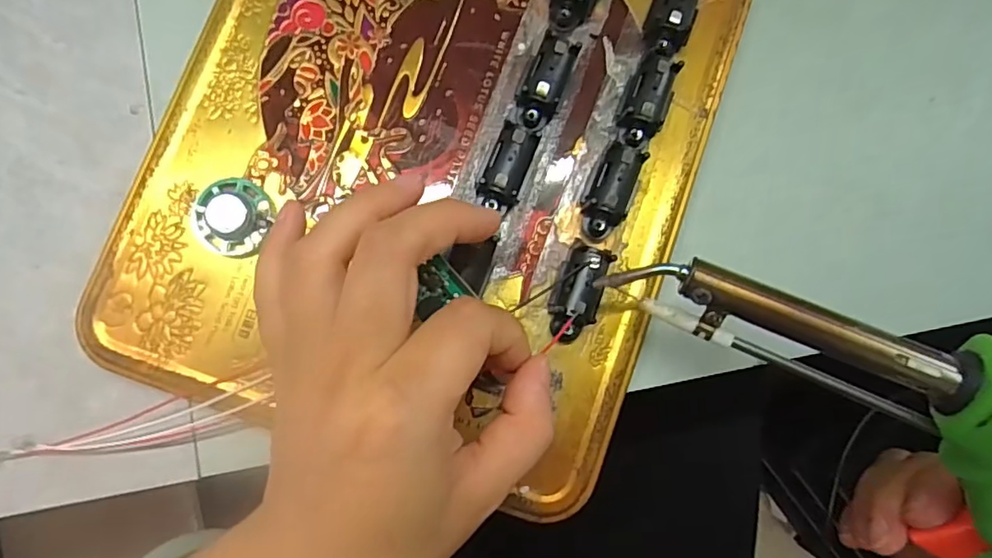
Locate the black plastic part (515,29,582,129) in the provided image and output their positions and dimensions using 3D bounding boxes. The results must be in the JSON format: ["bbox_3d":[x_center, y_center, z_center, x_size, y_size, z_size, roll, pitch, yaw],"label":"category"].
[{"bbox_3d":[0.018,-0.072,0.214,0.015,0.014,0.033,26,84,-1],"label":"black plastic part"}]

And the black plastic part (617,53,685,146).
[{"bbox_3d":[0.057,-0.066,0.217,0.017,0.015,0.032,21,84,-1],"label":"black plastic part"}]

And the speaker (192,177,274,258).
[{"bbox_3d":[-0.093,-0.022,0.205,0.024,0.009,0.027,18,84,-2],"label":"speaker"}]

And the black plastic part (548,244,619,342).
[{"bbox_3d":[0.030,0.006,0.208,0.019,0.013,0.034,14,84,-2],"label":"black plastic part"}]

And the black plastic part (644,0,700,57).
[{"bbox_3d":[0.068,-0.100,0.221,0.018,0.015,0.032,26,84,-1],"label":"black plastic part"}]

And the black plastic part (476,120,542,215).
[{"bbox_3d":[0.005,-0.041,0.210,0.014,0.014,0.035,25,84,-1],"label":"black plastic part"}]

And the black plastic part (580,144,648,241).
[{"bbox_3d":[0.042,-0.031,0.213,0.016,0.013,0.033,22,84,-1],"label":"black plastic part"}]

